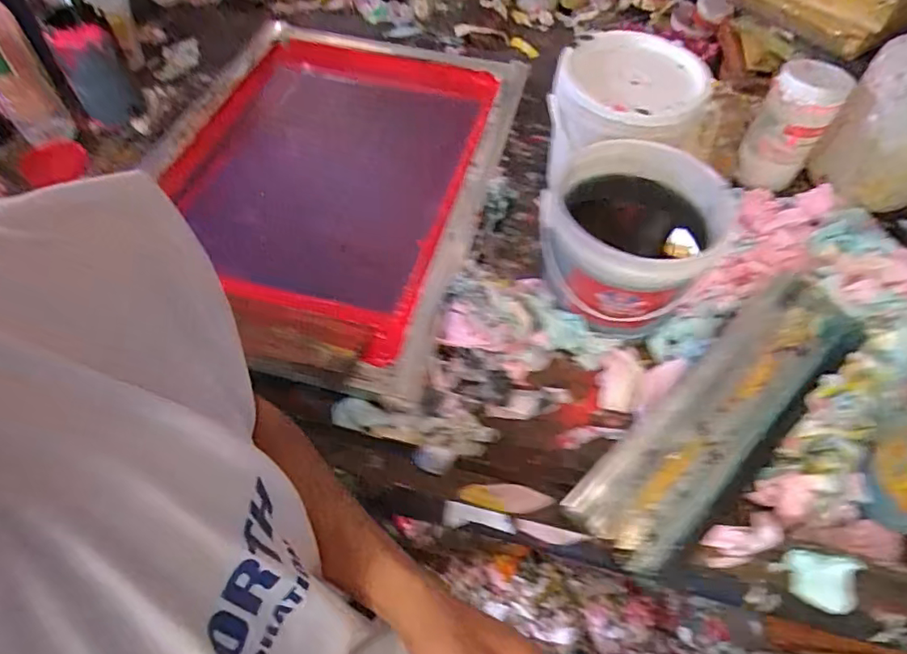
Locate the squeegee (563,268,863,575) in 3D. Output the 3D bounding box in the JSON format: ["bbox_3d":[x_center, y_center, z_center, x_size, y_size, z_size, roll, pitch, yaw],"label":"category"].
[{"bbox_3d":[0.298,0.091,0.604,0.410,0.059,0.121,-37,64,-23],"label":"squeegee"}]

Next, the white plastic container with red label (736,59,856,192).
[{"bbox_3d":[0.512,-0.303,0.848,0.107,0.166,0.111,31,61,18],"label":"white plastic container with red label"}]

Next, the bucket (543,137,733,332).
[{"bbox_3d":[0.212,-0.115,0.686,0.188,0.139,0.206,1,56,-1],"label":"bucket"}]

